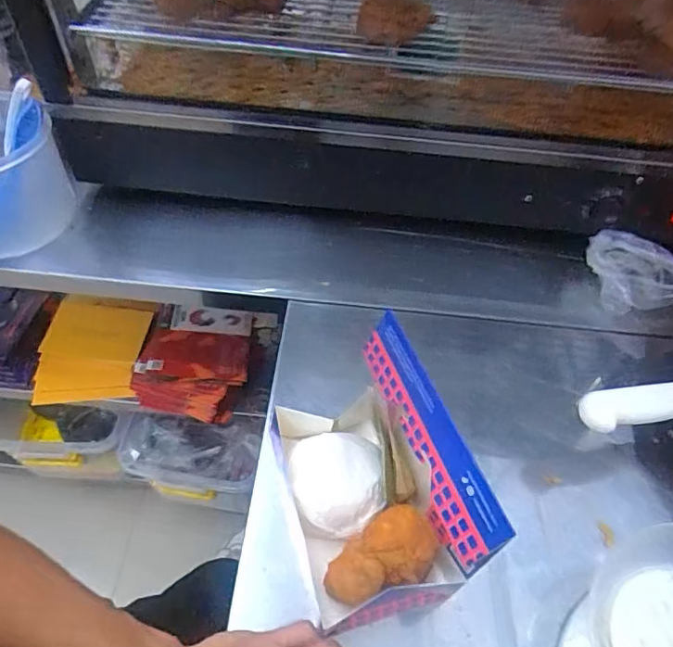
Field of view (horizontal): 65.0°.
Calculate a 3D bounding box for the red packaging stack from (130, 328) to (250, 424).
[{"bbox_3d":[-0.245,0.080,0.909,0.183,0.085,0.131,10,52,4],"label":"red packaging stack"}]

